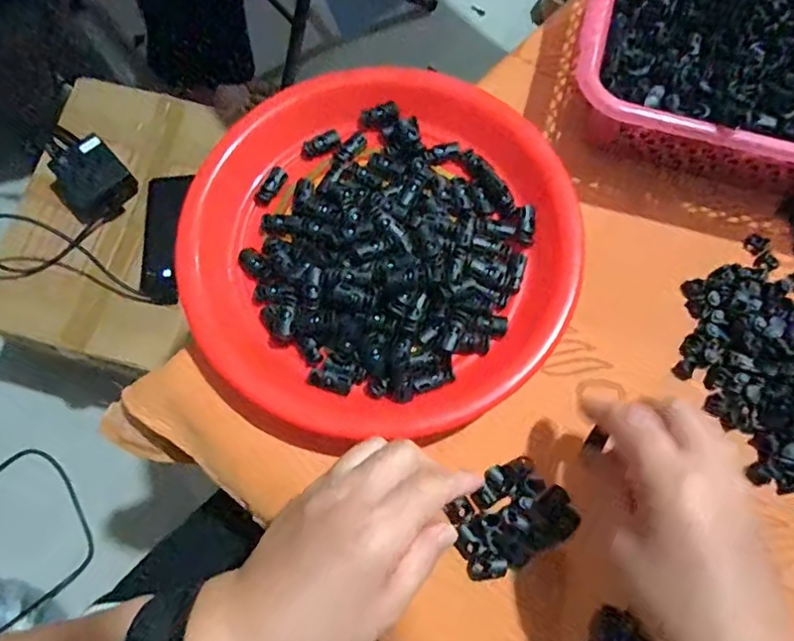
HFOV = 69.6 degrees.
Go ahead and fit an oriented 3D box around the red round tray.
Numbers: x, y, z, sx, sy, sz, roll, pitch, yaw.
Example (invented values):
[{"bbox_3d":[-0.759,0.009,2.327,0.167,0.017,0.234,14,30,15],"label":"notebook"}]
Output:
[{"bbox_3d":[-0.010,-0.057,0.390,0.258,0.047,0.265,0,77,2],"label":"red round tray"}]

